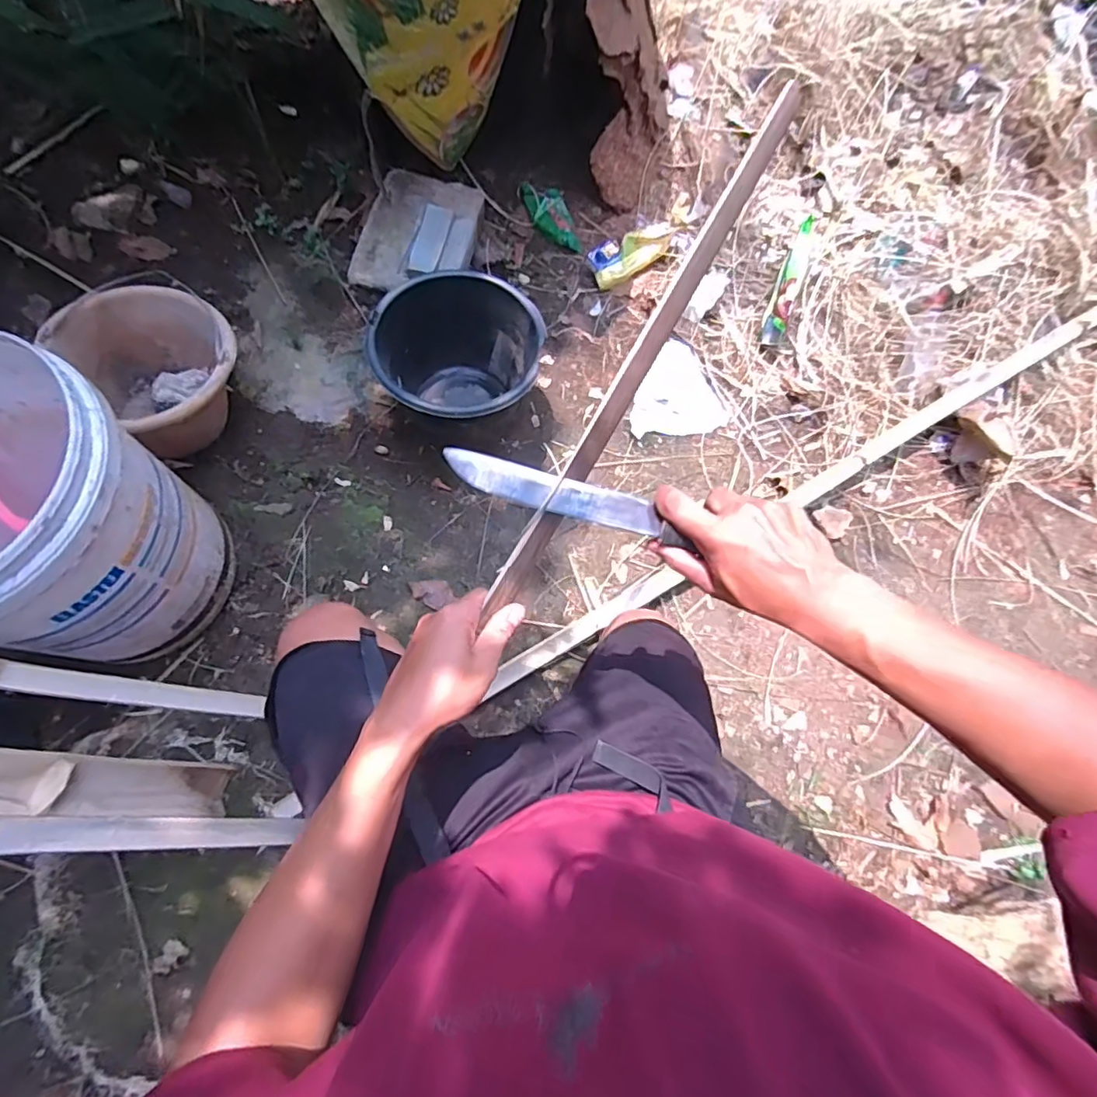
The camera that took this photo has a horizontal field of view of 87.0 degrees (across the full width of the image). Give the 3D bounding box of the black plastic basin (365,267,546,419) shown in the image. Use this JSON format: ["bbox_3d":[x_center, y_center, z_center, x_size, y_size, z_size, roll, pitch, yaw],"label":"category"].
[{"bbox_3d":[-0.149,-0.301,1.017,0.263,0.222,0.273,0,68,-1],"label":"black plastic basin"}]

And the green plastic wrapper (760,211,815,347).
[{"bbox_3d":[0.492,-0.549,1.172,0.049,0.032,0.276,19,89,6],"label":"green plastic wrapper"}]

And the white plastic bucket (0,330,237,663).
[{"bbox_3d":[-0.594,-0.017,0.693,0.298,0.354,0.293,0,68,-1],"label":"white plastic bucket"}]

